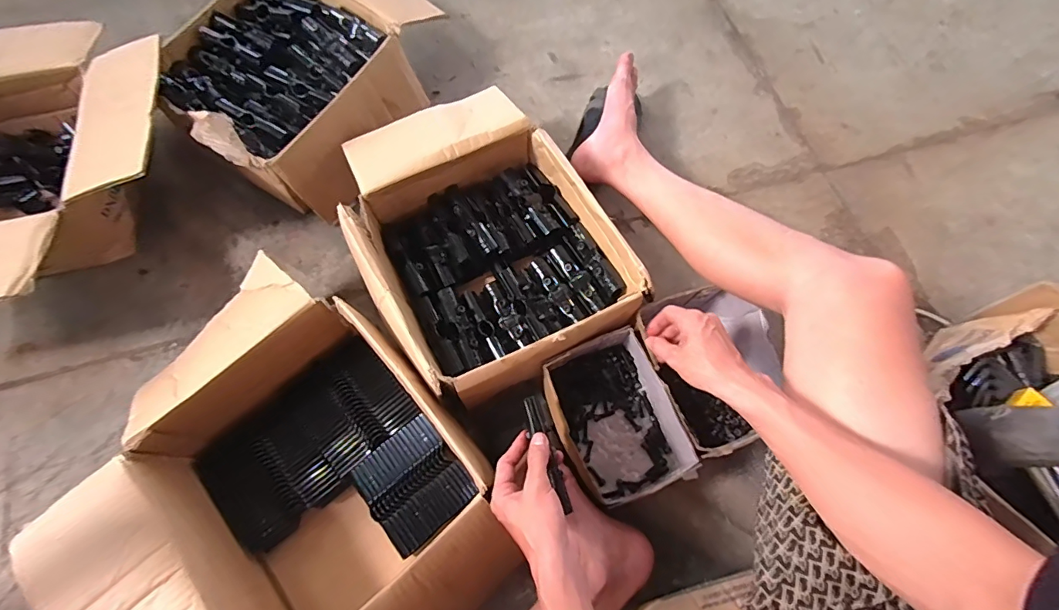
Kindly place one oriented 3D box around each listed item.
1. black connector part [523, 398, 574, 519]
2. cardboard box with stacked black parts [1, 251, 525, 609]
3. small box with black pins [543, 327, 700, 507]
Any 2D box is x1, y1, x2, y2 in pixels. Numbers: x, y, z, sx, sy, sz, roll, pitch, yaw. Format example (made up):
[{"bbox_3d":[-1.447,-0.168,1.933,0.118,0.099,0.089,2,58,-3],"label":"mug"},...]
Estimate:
[{"bbox_3d":[0.022,0.164,0.534,0.020,0.013,0.127,-22,74,-6],"label":"black connector part"},{"bbox_3d":[-0.306,0.225,0.583,0.424,0.186,0.497,-36,74,-11],"label":"cardboard box with stacked black parts"},{"bbox_3d":[0.114,0.156,0.649,0.142,0.092,0.204,-20,72,-6],"label":"small box with black pins"}]

